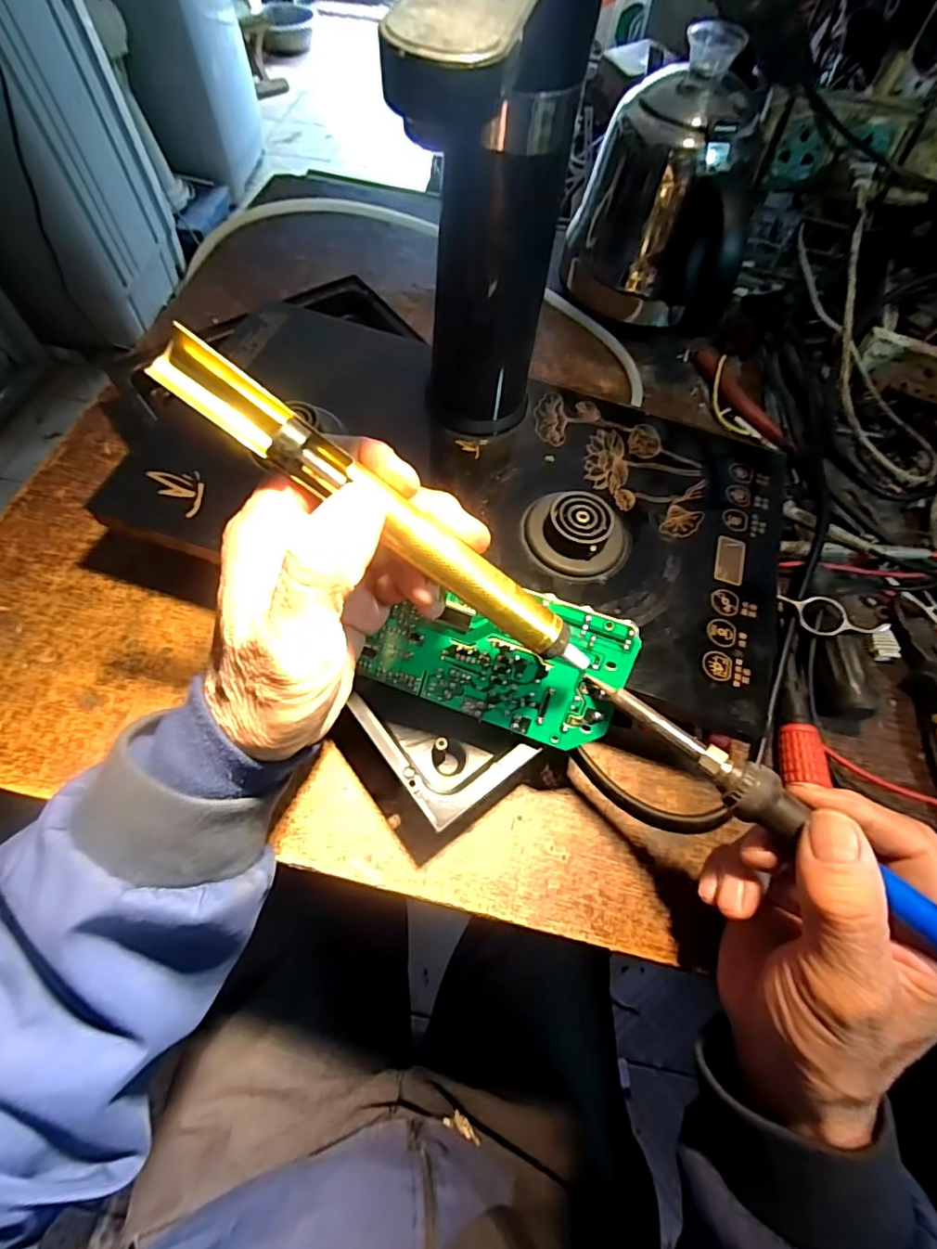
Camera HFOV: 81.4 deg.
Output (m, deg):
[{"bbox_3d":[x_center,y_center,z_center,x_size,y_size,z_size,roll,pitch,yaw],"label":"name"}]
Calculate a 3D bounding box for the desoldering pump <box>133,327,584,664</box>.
[{"bbox_3d":[-0.026,-0.037,0.203,0.188,0.016,0.017,36,64,-14],"label":"desoldering pump"}]

